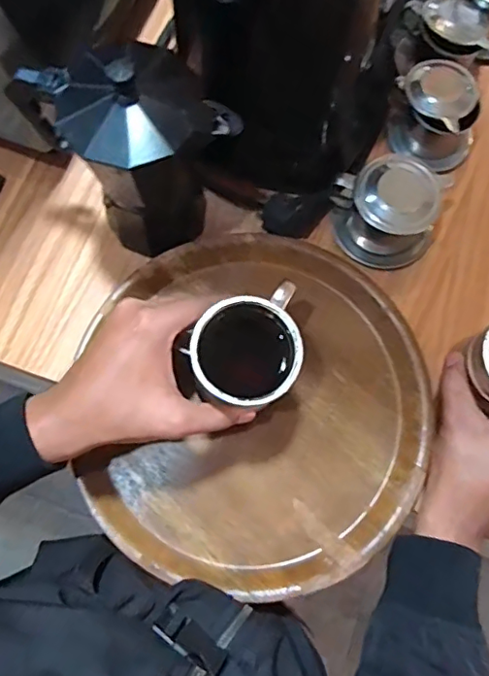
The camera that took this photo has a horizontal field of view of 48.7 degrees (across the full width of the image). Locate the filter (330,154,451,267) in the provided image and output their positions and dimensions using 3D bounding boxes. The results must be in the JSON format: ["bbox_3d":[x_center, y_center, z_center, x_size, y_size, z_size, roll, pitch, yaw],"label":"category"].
[{"bbox_3d":[0.131,-0.110,0.470,0.091,0.068,0.080,-17,77,-5],"label":"filter"}]

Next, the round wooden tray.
[{"bbox_3d":[0.016,0.054,0.452,0.267,0.020,0.286,0,76,-1],"label":"round wooden tray"}]

